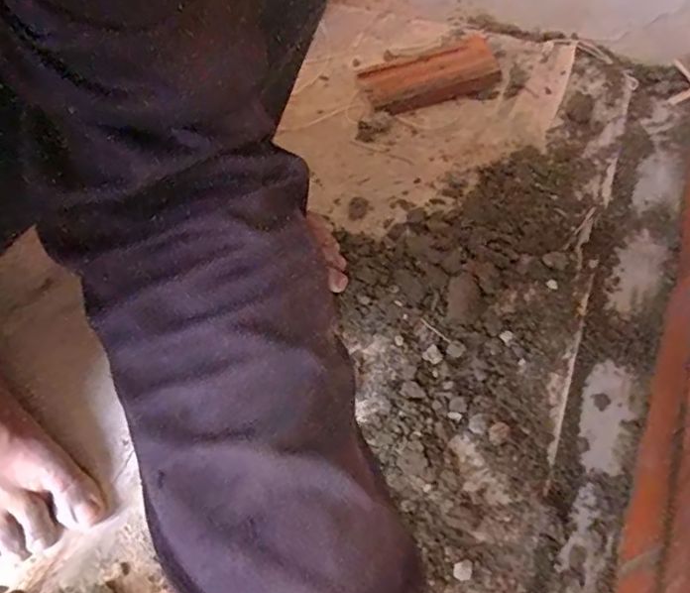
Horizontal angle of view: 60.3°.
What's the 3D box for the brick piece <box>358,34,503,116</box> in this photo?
[{"bbox_3d":[0.094,-0.241,0.654,0.143,0.022,0.076,-13,58,-7],"label":"brick piece"}]

